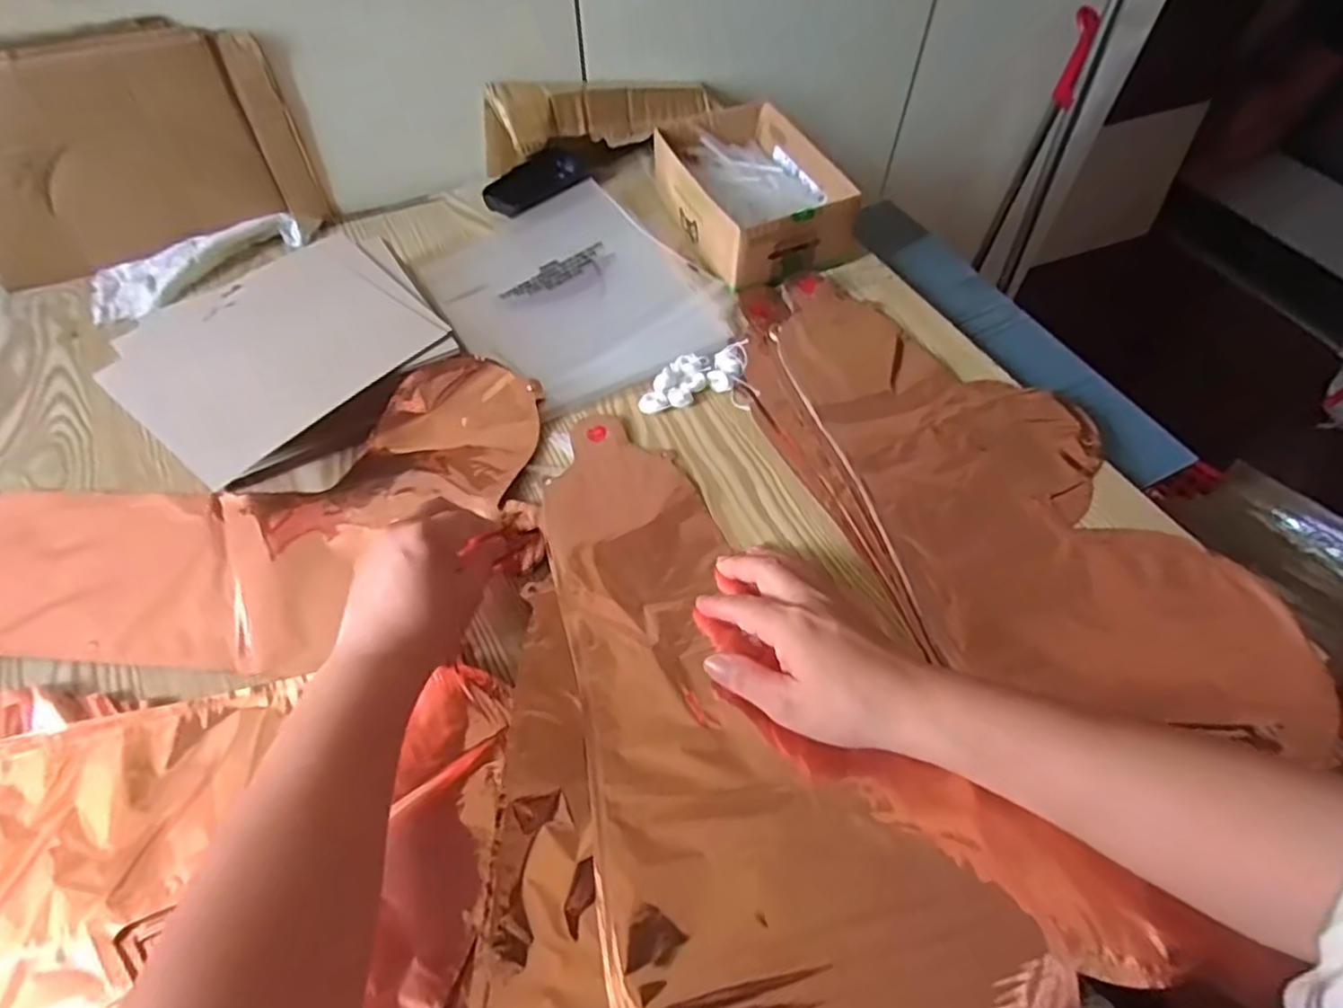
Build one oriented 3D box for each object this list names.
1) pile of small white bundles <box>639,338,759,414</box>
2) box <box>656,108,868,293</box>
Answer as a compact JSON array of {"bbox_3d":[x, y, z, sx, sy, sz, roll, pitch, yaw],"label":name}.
[{"bbox_3d":[0.020,-0.102,0.542,0.090,0.020,0.054,-6,57,-4],"label":"pile of small white bundles"},{"bbox_3d":[0.077,-0.300,0.648,0.137,0.057,0.201,-21,60,-14],"label":"box"}]

